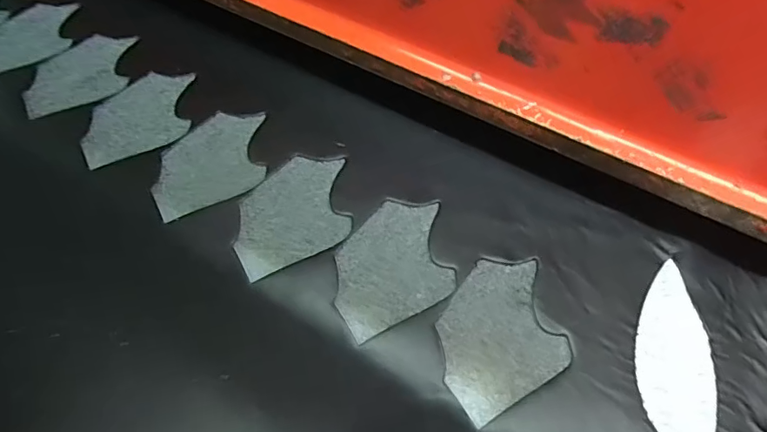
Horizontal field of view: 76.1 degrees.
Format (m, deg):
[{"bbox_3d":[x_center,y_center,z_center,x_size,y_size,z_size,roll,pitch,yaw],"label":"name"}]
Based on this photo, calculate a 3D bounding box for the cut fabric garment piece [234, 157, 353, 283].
[{"bbox_3d":[-0.085,-0.006,0.461,0.120,0.009,0.104,-26,63,-15],"label":"cut fabric garment piece"}]

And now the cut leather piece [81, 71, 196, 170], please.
[{"bbox_3d":[-0.255,-0.105,0.518,0.094,0.006,0.122,-1,57,-10],"label":"cut leather piece"}]

